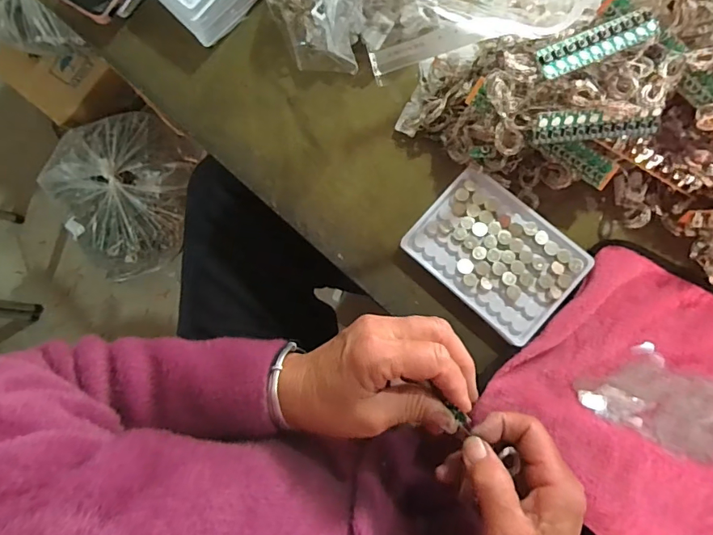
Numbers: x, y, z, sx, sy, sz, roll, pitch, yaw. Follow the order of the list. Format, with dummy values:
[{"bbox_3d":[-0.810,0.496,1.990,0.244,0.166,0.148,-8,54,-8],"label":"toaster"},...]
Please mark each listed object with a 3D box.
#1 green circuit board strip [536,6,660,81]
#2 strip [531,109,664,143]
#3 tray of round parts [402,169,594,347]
[{"bbox_3d":[0.166,-0.156,0.314,0.090,0.004,0.021,-25,94,-7],"label":"green circuit board strip"},{"bbox_3d":[0.173,-0.101,0.326,0.092,0.008,0.020,-4,112,-6],"label":"strip"},{"bbox_3d":[0.115,-0.011,0.378,0.131,0.012,0.094,42,91,10],"label":"tray of round parts"}]

